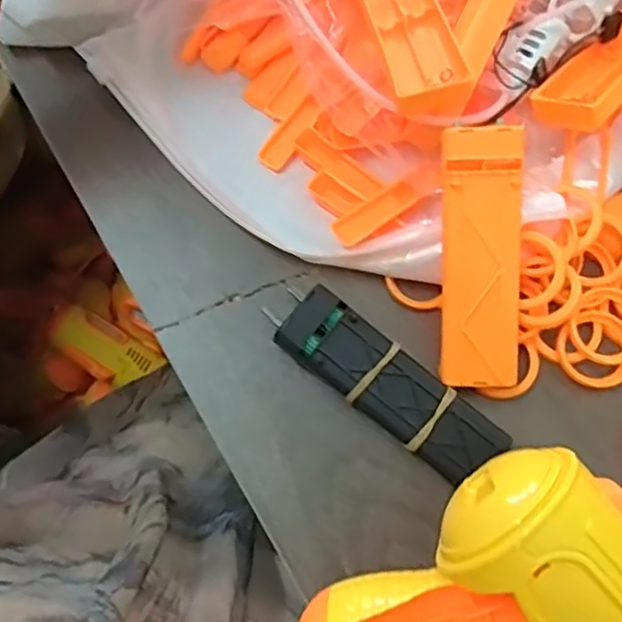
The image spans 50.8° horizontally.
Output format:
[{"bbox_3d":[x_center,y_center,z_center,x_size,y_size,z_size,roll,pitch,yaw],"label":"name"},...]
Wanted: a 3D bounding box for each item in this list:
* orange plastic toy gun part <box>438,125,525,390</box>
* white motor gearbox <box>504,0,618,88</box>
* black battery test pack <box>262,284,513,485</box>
[{"bbox_3d":[0.073,-0.021,0.280,0.032,0.009,0.109,-1,99,0],"label":"orange plastic toy gun part"},{"bbox_3d":[0.115,-0.137,0.307,0.033,0.023,0.064,38,100,9],"label":"white motor gearbox"},{"bbox_3d":[0.032,0.033,0.292,0.111,0.023,0.032,38,79,9],"label":"black battery test pack"}]

